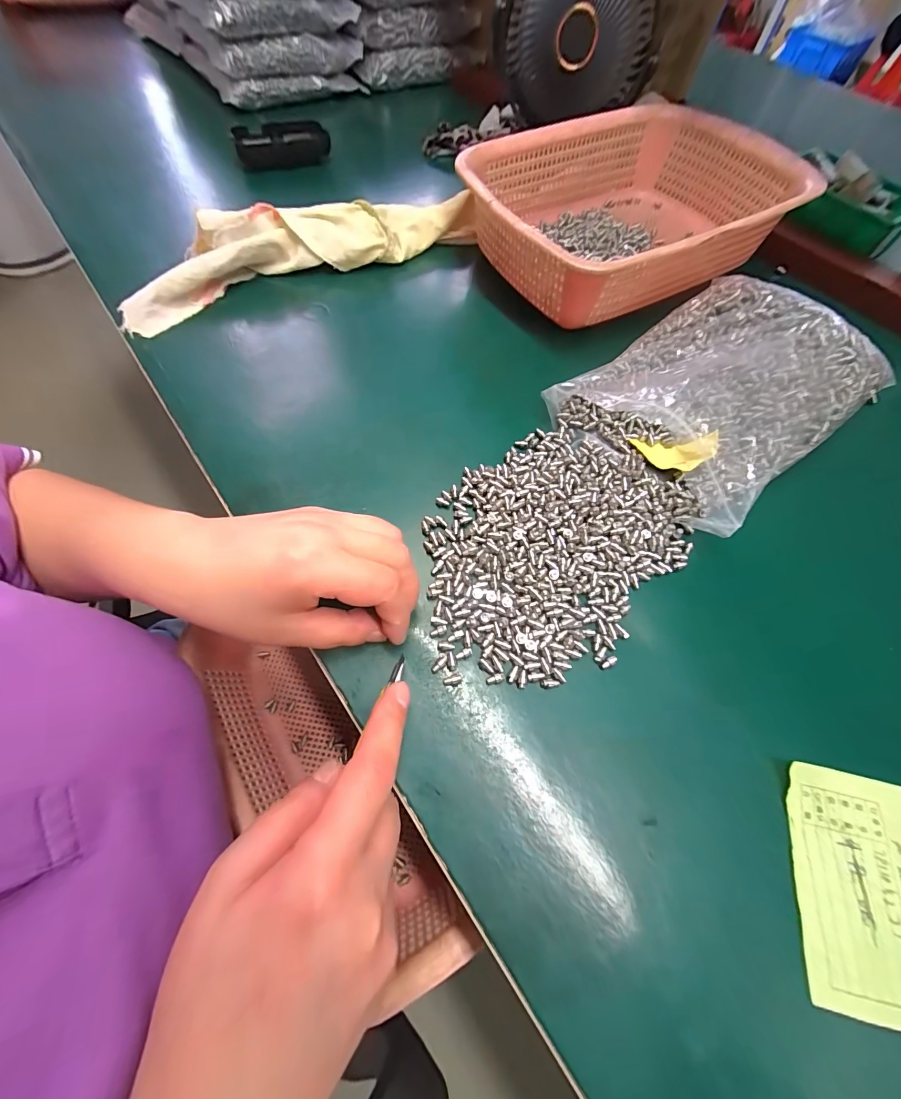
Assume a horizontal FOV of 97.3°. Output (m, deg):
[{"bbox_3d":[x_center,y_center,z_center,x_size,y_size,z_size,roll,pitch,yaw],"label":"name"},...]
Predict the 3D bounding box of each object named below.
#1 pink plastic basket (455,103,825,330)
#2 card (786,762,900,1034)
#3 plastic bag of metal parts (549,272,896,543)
[{"bbox_3d":[0.165,-0.327,0.385,0.280,0.076,0.212,-27,69,-16],"label":"pink plastic basket"},{"bbox_3d":[0.199,0.161,0.189,0.066,0.005,0.095,13,62,4],"label":"card"},{"bbox_3d":[0.208,-0.125,0.304,0.221,0.049,0.160,-34,71,-18],"label":"plastic bag of metal parts"}]

